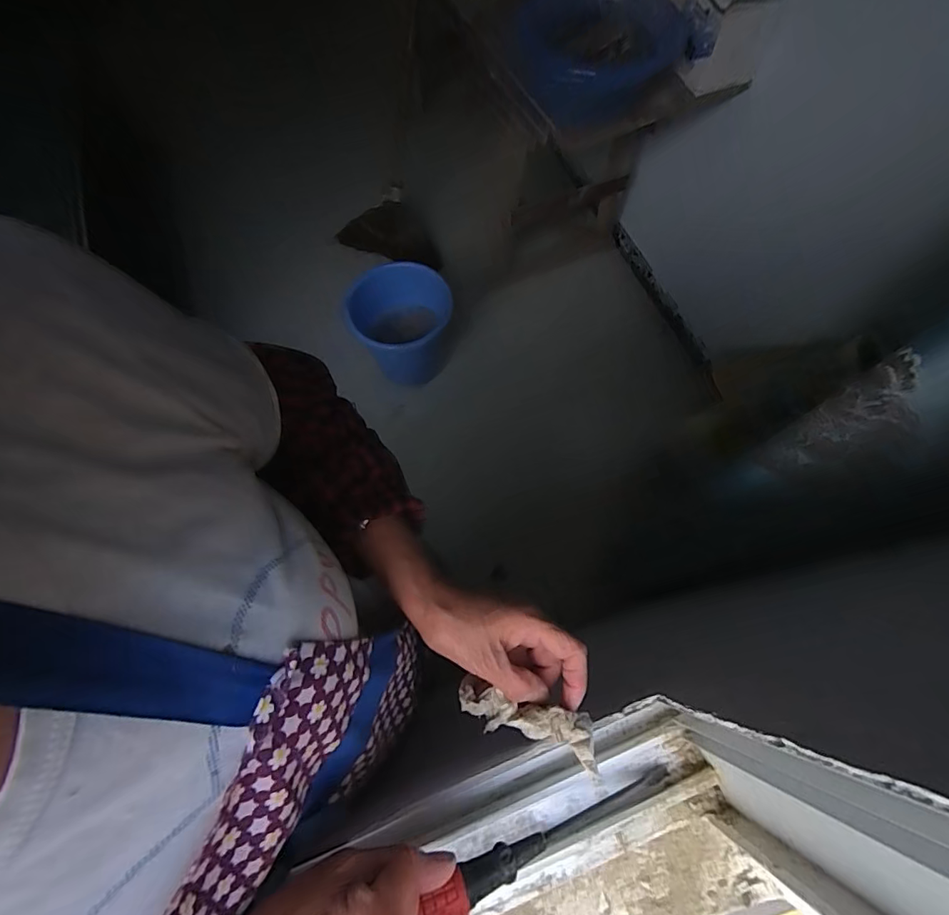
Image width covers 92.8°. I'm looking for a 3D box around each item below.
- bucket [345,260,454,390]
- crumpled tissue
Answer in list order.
[{"bbox_3d":[-0.214,-0.414,1.455,0.332,0.305,0.294,-25,70,-9],"label":"bucket"},{"bbox_3d":[0.033,0.177,0.304,0.096,0.027,0.028,8,68,20],"label":"crumpled tissue"}]

